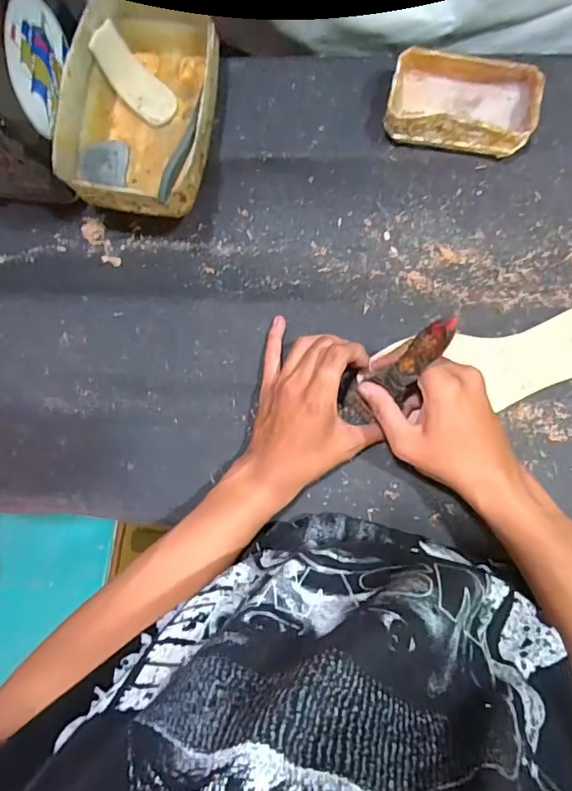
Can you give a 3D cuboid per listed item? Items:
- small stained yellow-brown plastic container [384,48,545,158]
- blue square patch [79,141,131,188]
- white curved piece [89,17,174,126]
[{"bbox_3d":[0.157,-0.259,0.462,0.124,0.043,0.071,11,87,6],"label":"small stained yellow-brown plastic container"},{"bbox_3d":[-0.173,-0.223,0.491,0.048,0.004,0.046,0,86,-37],"label":"blue square patch"},{"bbox_3d":[-0.145,-0.302,0.490,0.037,0.019,0.090,-43,110,1],"label":"white curved piece"}]

